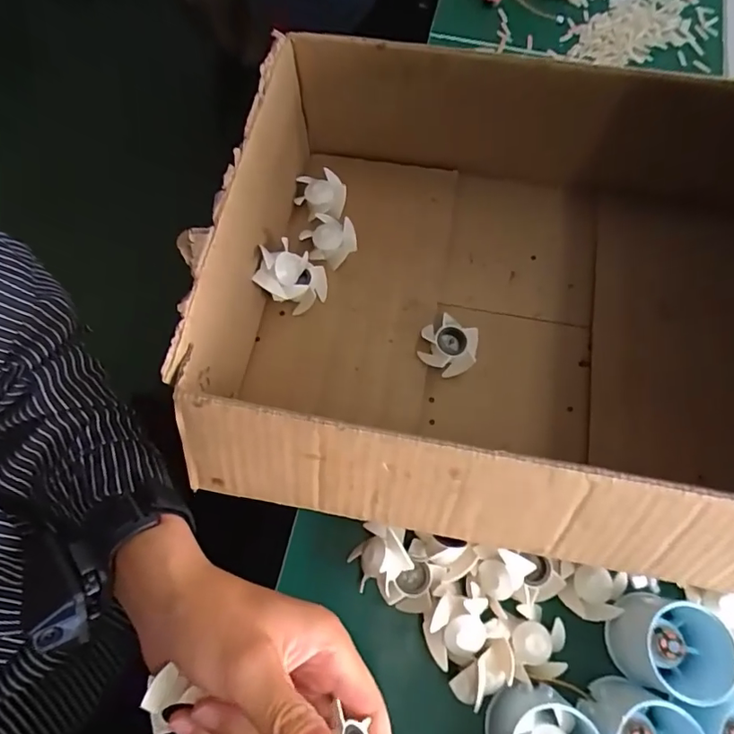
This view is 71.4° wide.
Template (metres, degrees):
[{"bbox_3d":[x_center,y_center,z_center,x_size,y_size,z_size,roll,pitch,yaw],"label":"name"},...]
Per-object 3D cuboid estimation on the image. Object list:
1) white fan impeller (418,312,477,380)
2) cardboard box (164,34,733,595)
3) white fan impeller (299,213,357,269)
[{"bbox_3d":[0.061,-0.015,0.384,0.042,0.021,0.038,27,71,8],"label":"white fan impeller"},{"bbox_3d":[0.106,-0.042,0.351,0.408,0.139,0.325,11,70,2],"label":"cardboard box"},{"bbox_3d":[-0.031,-0.105,0.418,0.037,0.013,0.043,41,74,12],"label":"white fan impeller"}]

